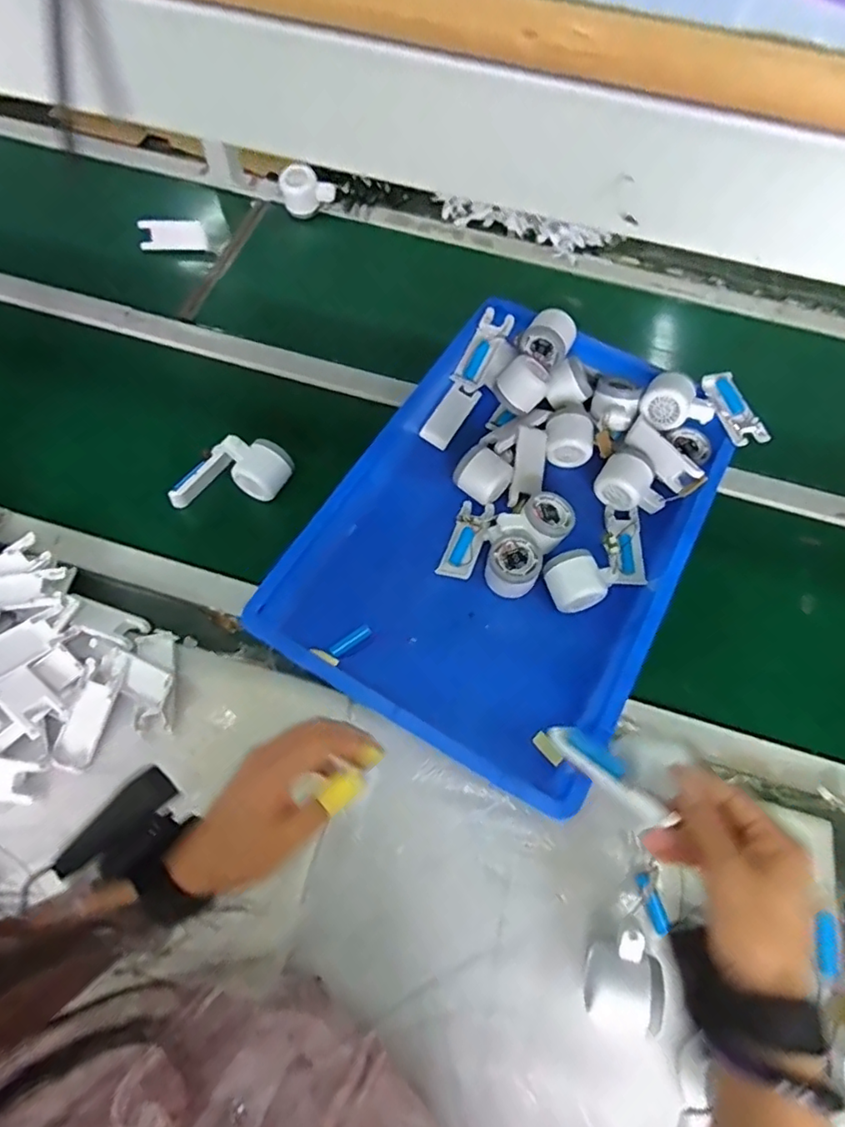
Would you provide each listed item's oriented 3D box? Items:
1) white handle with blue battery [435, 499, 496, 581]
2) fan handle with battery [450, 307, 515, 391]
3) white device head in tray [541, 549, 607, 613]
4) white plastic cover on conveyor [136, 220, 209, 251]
[{"bbox_3d":[0.053,-0.029,0.681,0.042,0.017,0.102,19,65,7],"label":"white handle with blue battery"},{"bbox_3d":[0.080,-0.280,0.757,0.040,0.025,0.103,34,100,13],"label":"fan handle with battery"},{"bbox_3d":[0.169,0.020,0.645,0.059,0.045,0.059,-15,66,-9],"label":"white device head in tray"},{"bbox_3d":[-0.389,-0.512,0.896,0.097,0.041,0.011,-14,26,-21],"label":"white plastic cover on conveyor"}]

